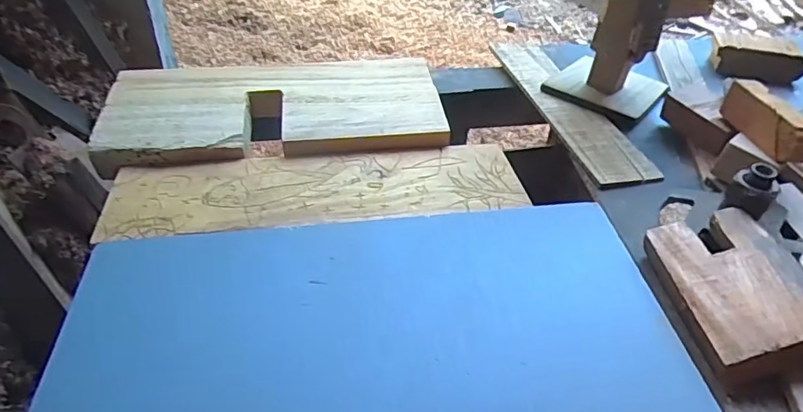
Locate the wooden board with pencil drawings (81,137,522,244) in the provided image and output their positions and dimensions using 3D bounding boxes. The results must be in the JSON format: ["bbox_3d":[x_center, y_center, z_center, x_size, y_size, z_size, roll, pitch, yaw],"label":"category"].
[{"bbox_3d":[-0.083,-0.025,0.545,0.398,0.019,0.138,-3,44,-9],"label":"wooden board with pencil drawings"}]

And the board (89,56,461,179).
[{"bbox_3d":[-0.140,-0.112,0.617,0.366,0.026,0.166,-5,44,-10],"label":"board"}]

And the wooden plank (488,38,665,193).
[{"bbox_3d":[0.199,-0.128,0.665,0.077,0.011,0.318,-7,45,-13],"label":"wooden plank"}]

